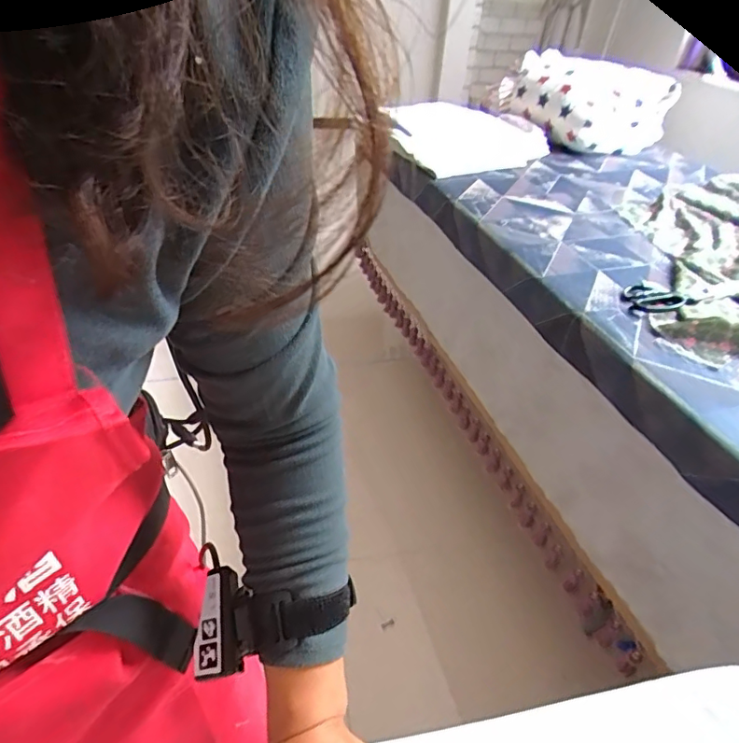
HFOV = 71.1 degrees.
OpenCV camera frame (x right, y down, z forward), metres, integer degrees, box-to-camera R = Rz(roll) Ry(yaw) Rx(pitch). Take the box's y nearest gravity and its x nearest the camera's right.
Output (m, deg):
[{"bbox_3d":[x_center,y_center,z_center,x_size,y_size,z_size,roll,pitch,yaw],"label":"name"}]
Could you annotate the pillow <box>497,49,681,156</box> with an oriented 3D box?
[{"bbox_3d":[0.675,-0.849,1.619,0.355,0.207,0.419,-16,41,-22],"label":"pillow"}]

